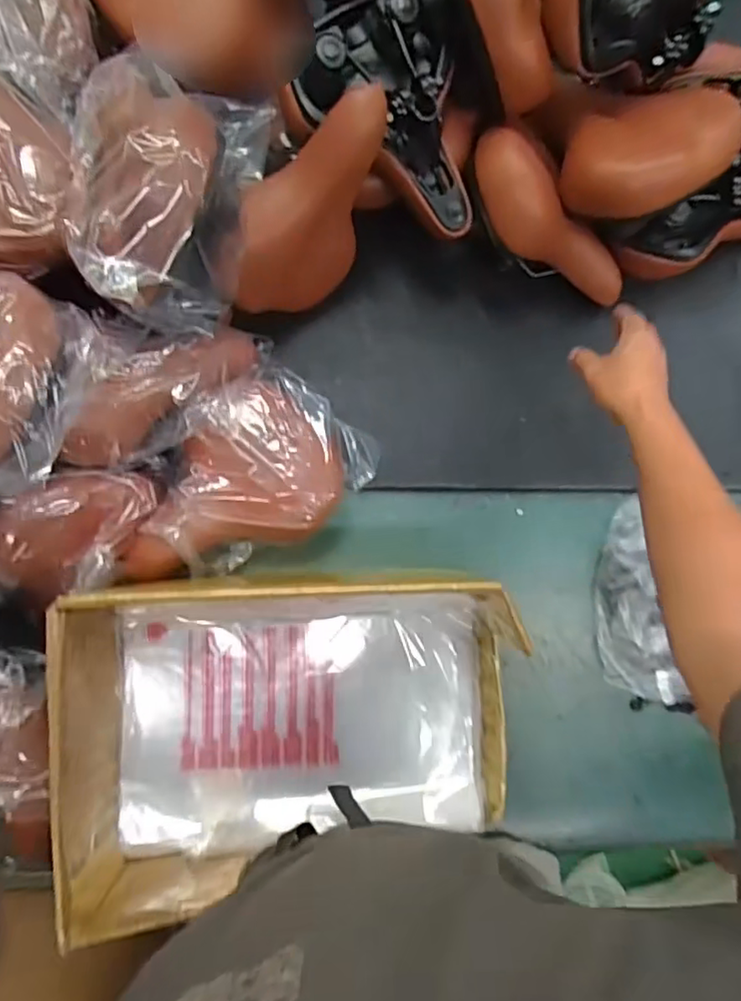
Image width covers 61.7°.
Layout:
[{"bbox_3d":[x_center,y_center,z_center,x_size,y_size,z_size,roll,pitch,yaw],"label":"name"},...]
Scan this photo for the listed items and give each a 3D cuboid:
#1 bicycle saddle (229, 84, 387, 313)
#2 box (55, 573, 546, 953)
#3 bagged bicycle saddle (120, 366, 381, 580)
[{"bbox_3d":[-0.074,-0.320,0.682,0.238,0.172,0.095,-48,70,13],"label":"bicycle saddle"},{"bbox_3d":[-0.064,0.229,0.641,0.426,0.191,0.305,-3,87,-5],"label":"box"},{"bbox_3d":[-0.138,-0.018,0.671,0.282,0.115,0.177,-43,91,-6],"label":"bagged bicycle saddle"}]

